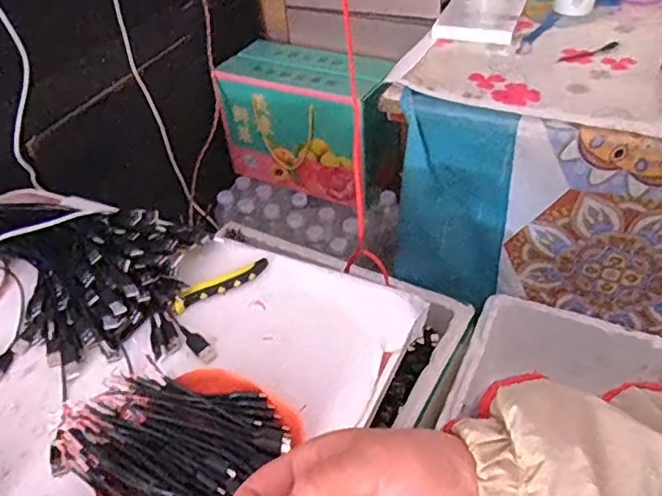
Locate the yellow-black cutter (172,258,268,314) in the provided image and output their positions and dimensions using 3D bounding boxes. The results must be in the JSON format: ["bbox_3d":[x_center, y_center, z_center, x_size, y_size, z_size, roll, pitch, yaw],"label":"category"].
[{"bbox_3d":[-0.112,0.037,0.594,0.105,0.010,0.018,-26,46,-21],"label":"yellow-black cutter"}]

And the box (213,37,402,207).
[{"bbox_3d":[-0.037,-0.248,1.147,0.332,0.233,0.149,20,48,25],"label":"box"}]

